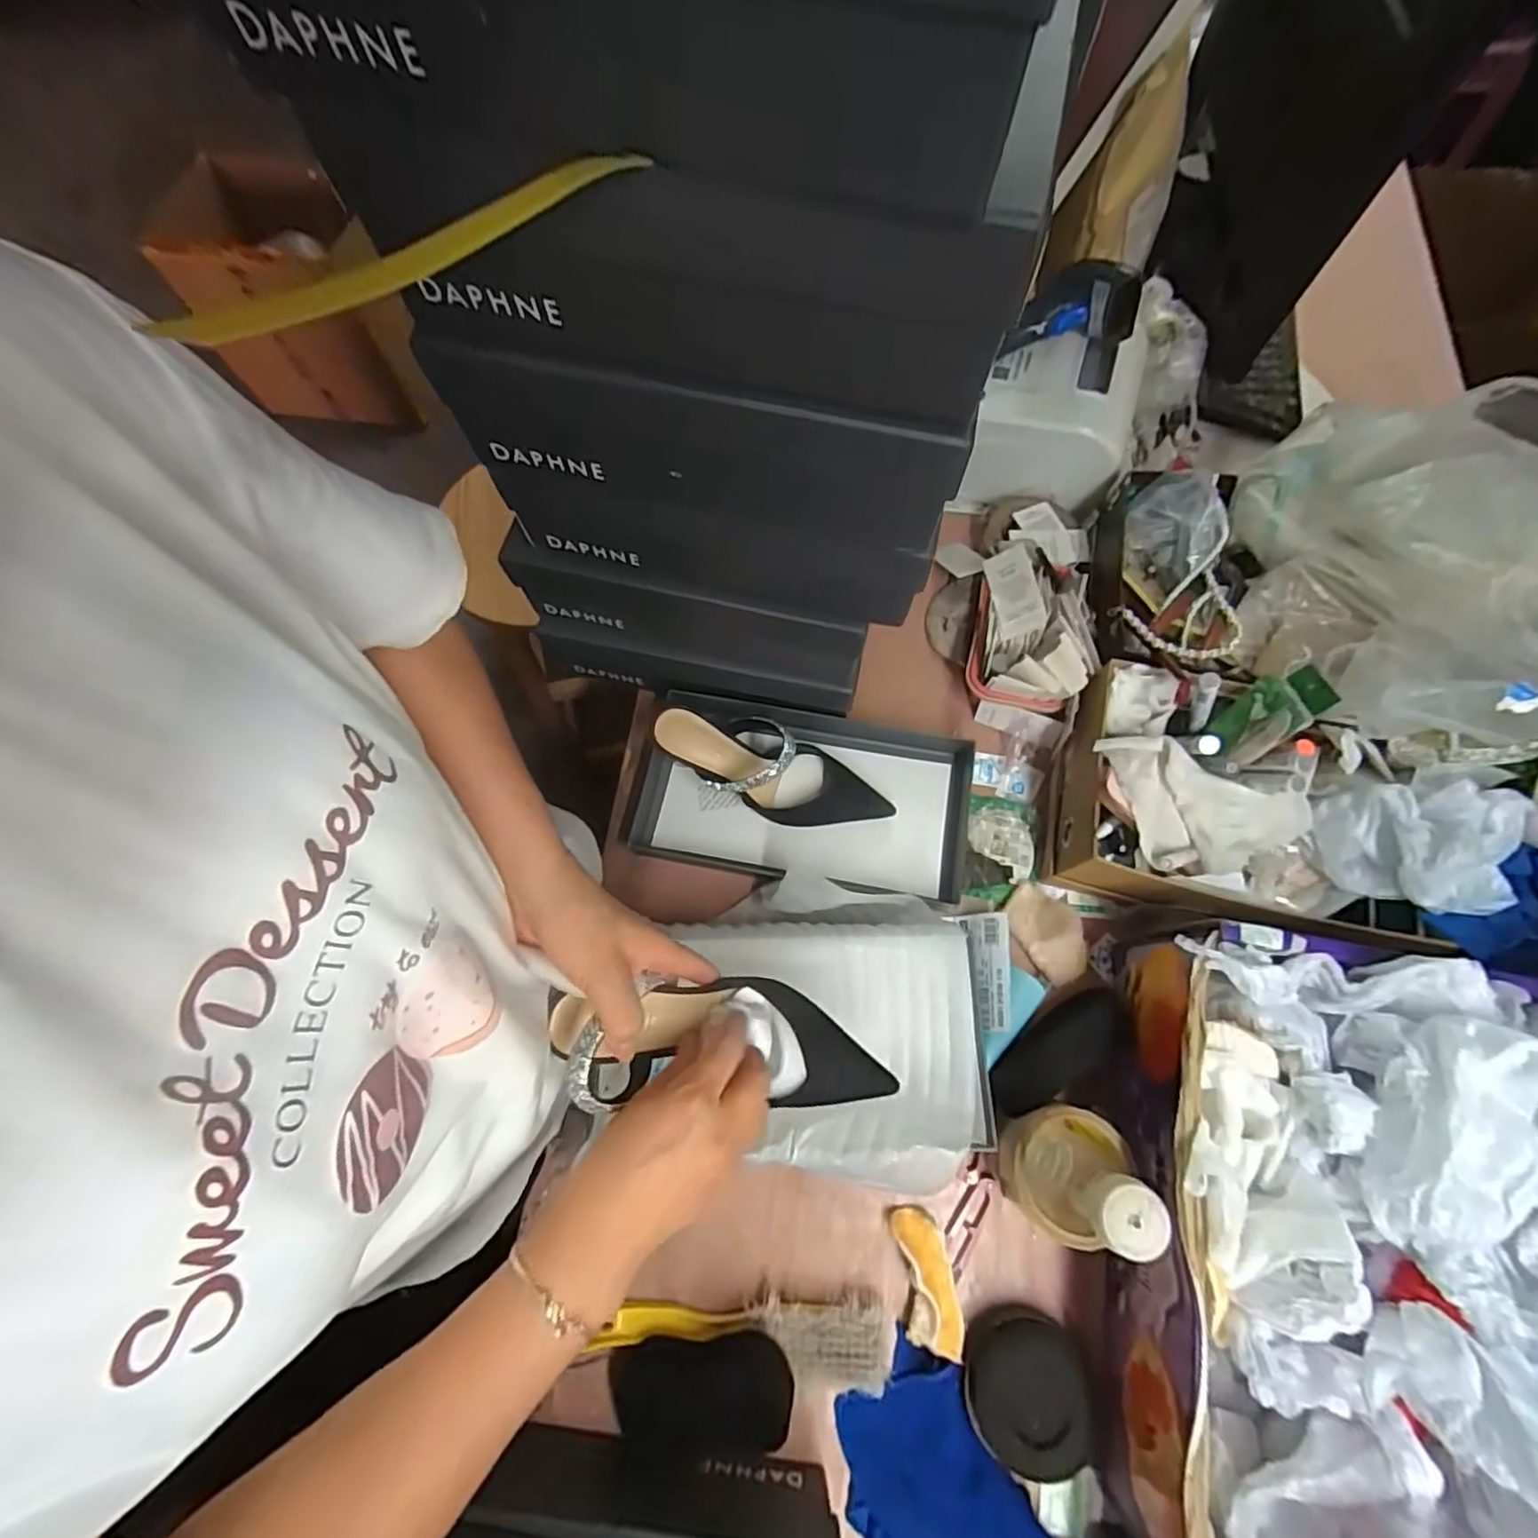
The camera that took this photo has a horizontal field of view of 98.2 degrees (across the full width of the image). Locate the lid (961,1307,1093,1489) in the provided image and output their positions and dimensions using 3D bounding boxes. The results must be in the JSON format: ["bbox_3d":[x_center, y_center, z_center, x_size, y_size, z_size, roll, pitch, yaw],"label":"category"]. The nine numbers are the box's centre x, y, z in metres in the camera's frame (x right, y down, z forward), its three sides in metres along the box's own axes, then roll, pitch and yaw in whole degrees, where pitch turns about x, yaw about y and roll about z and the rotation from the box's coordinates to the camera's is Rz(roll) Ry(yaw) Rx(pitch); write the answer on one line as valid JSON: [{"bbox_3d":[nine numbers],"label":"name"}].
[{"bbox_3d":[0.188,0.453,0.485,0.083,0.014,0.092,0,62,16],"label":"lid"}]

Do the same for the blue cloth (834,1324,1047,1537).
[{"bbox_3d":[0.131,0.526,0.474,0.113,0.025,0.179,-43,75,-12],"label":"blue cloth"}]

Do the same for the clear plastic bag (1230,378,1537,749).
[{"bbox_3d":[0.553,-0.177,0.550,0.253,0.126,0.336,9,71,4],"label":"clear plastic bag"}]

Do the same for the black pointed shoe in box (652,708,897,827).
[{"bbox_3d":[0.006,-0.002,0.622,0.225,0.093,0.088,27,74,10],"label":"black pointed shoe in box"}]

